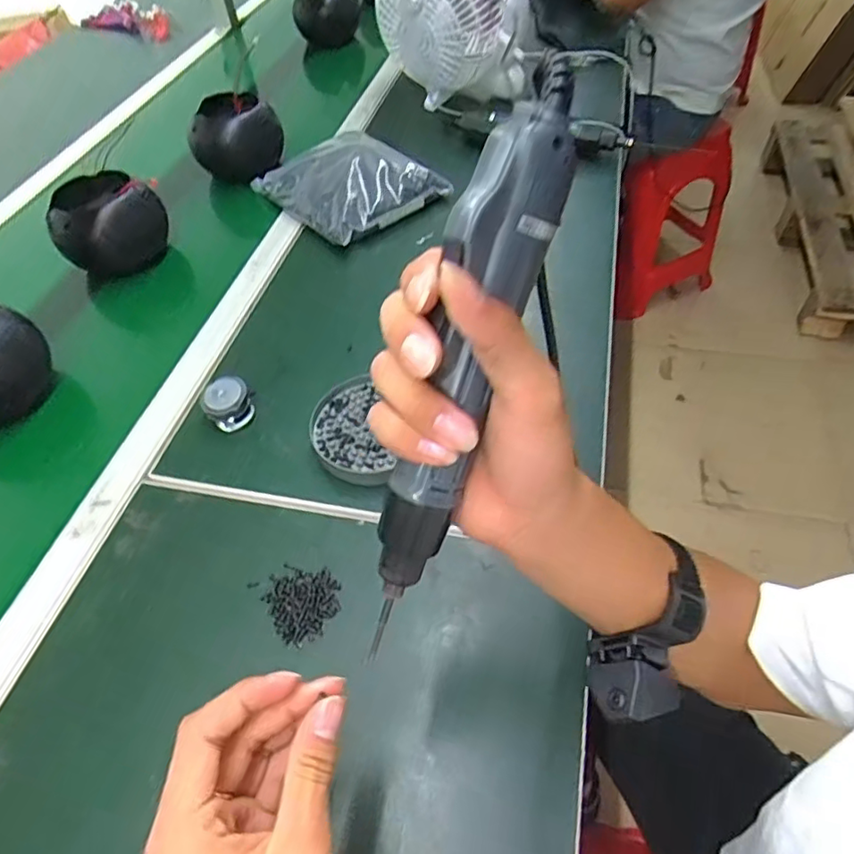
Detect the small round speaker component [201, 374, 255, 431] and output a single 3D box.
[{"bbox_3d":[-0.190,-0.022,0.565,0.044,0.033,0.045,-1,49,1],"label":"small round speaker component"}]

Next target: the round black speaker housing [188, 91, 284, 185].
[{"bbox_3d":[-0.277,-0.430,0.876,0.118,0.094,0.093,11,53,14],"label":"round black speaker housing"}]

